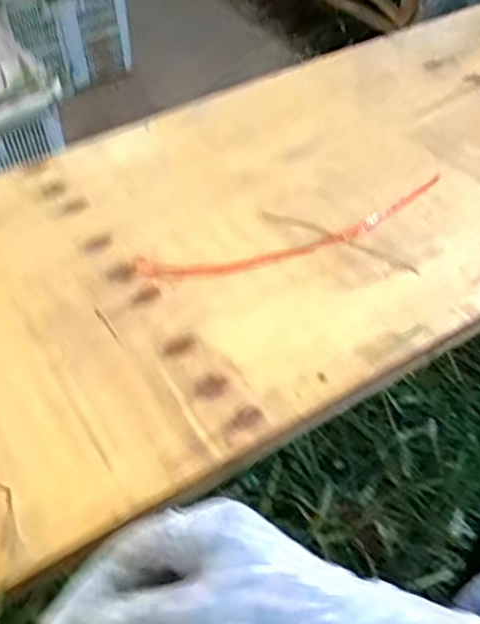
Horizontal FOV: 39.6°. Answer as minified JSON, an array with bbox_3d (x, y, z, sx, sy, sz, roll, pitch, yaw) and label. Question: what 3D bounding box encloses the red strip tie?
[{"bbox_3d":[0.063,-0.077,0.615,0.310,0.010,0.053,-21,46,-13],"label":"red strip tie"}]

